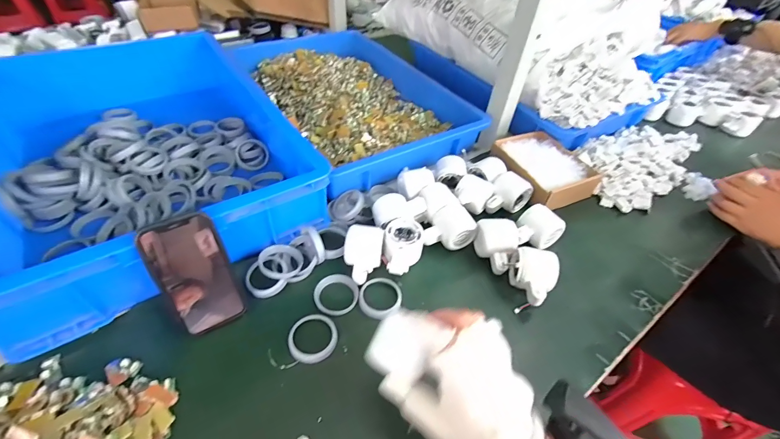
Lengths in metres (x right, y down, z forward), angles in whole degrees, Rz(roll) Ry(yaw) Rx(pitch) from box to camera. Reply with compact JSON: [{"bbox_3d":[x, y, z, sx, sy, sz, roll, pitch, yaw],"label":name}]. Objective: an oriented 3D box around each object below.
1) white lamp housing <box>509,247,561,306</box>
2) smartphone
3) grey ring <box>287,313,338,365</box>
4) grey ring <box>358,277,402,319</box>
[{"bbox_3d":[0.198,0.080,0.479,0.062,0.055,0.080,25,49,18],"label":"white lamp housing"},{"bbox_3d":[-0.226,0.067,0.402,0.072,0.147,0.009,-23,28,-26],"label":"smartphone"},{"bbox_3d":[-0.095,0.147,0.428,0.059,0.005,0.059,3,46,-3],"label":"grey ring"},{"bbox_3d":[-0.013,0.107,0.471,0.059,0.008,0.061,3,46,-3],"label":"grey ring"}]

